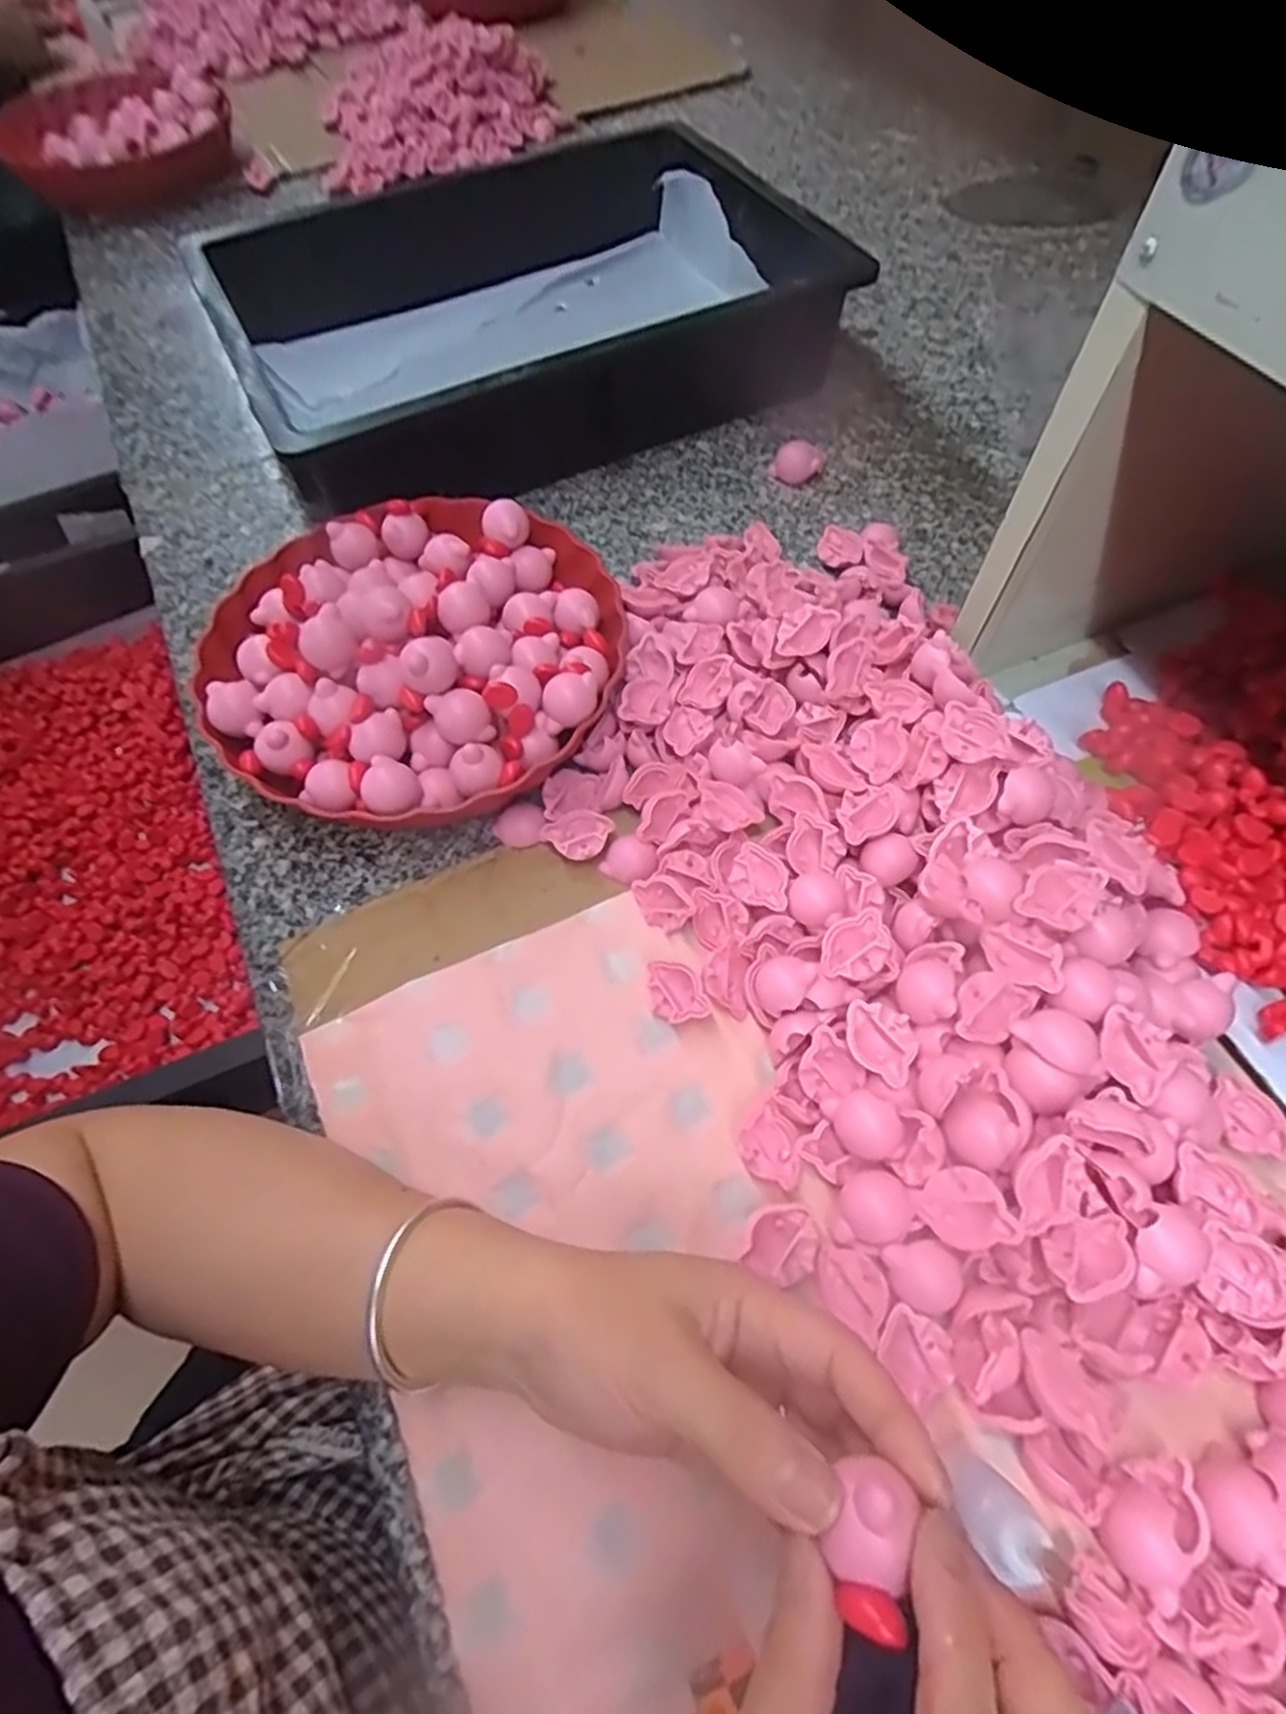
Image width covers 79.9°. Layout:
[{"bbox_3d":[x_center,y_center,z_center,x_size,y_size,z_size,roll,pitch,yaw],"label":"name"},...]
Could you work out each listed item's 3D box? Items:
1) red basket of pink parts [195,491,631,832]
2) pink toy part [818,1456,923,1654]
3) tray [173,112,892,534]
[{"bbox_3d":[-0.129,-0.122,0.448,0.233,0.080,0.226,0,63,-1],"label":"red basket of pink parts"},{"bbox_3d":[0.058,0.174,0.195,0.020,0.013,0.032,21,64,10],"label":"pink toy part"},{"bbox_3d":[-0.092,-0.427,0.607,0.436,0.090,0.297,-29,67,-15],"label":"tray"}]

